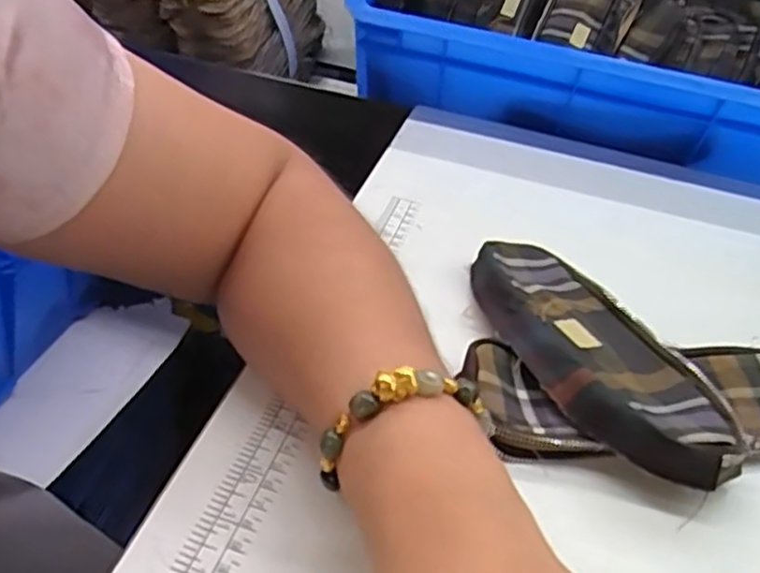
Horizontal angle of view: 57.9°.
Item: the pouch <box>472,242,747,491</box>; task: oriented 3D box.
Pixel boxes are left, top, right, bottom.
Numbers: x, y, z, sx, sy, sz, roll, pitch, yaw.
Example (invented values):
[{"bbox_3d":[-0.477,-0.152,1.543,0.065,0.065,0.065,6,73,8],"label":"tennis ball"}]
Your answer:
[{"bbox_3d":[0.109,0.030,0.364,0.079,0.030,0.179,-6,39,-18],"label":"pouch"}]

